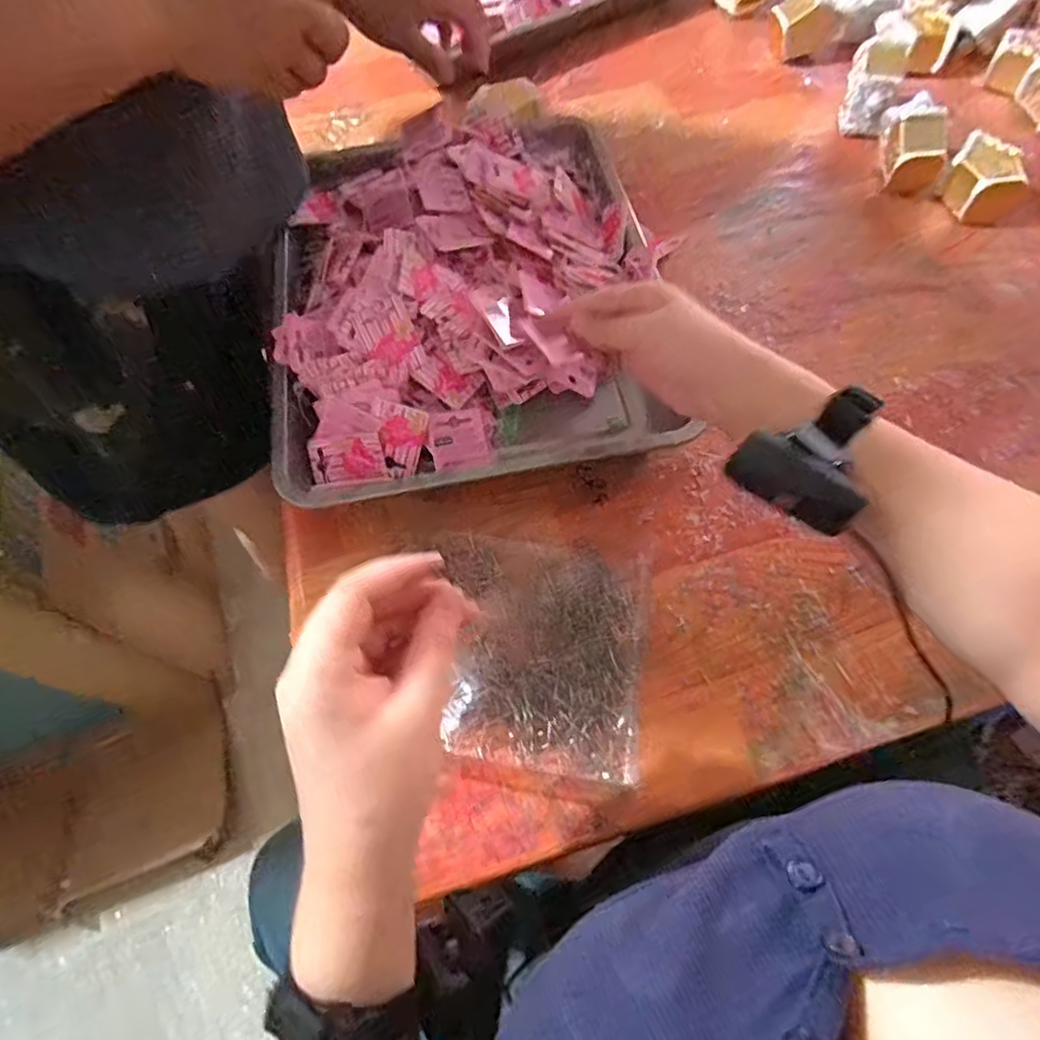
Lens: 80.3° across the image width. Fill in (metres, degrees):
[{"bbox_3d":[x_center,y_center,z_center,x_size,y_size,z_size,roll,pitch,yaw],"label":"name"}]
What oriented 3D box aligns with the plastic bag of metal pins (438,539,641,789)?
[{"bbox_3d":[0.013,0.092,0.442,0.149,0.009,0.162,6,64,6],"label":"plastic bag of metal pins"}]

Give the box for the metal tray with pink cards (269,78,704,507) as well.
[{"bbox_3d":[-0.052,-0.230,0.576,0.343,0.069,0.451,-10,62,-2],"label":"metal tray with pink cards"}]

